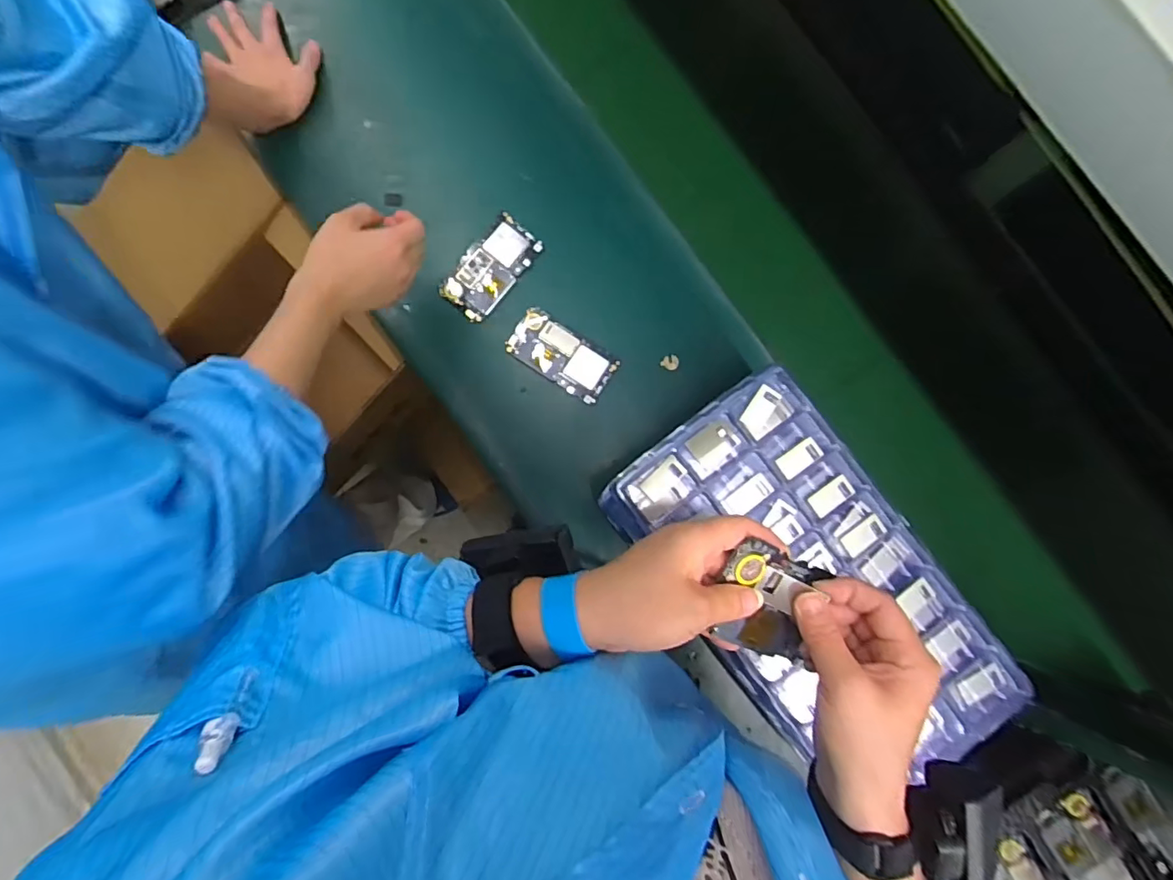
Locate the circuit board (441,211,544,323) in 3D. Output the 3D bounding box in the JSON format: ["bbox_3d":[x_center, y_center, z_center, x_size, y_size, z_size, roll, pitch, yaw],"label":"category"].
[{"bbox_3d":[-0.116,-0.209,0.668,0.068,0.004,0.125,40,84,0],"label":"circuit board"}]

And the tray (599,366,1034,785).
[{"bbox_3d":[0.220,0.142,0.525,0.219,0.030,0.396,-40,89,-6],"label":"tray"}]

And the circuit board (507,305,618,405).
[{"bbox_3d":[-0.030,-0.102,0.668,0.126,0.012,0.063,34,84,0],"label":"circuit board"}]

